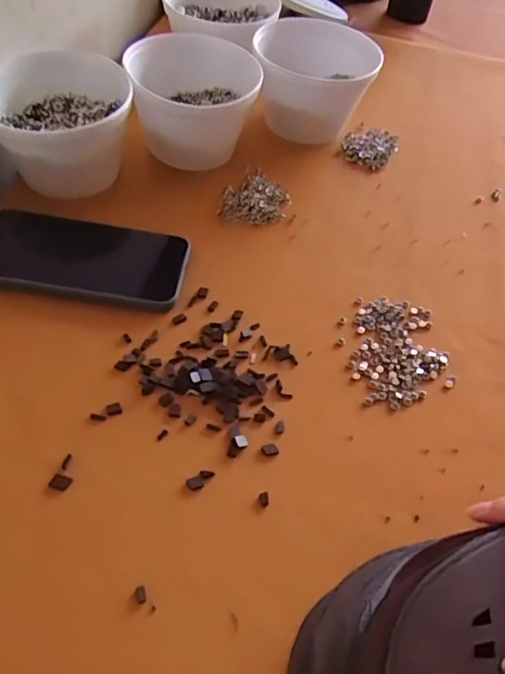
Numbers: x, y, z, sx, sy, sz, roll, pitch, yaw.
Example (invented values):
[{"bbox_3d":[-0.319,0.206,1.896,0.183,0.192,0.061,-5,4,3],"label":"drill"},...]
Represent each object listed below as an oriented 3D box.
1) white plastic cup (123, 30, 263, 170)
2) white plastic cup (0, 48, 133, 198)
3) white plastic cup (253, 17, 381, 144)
[{"bbox_3d":[-0.060,-0.223,0.515,0.121,0.084,0.123,3,53,-4],"label":"white plastic cup"},{"bbox_3d":[-0.170,-0.186,0.472,0.121,0.079,0.117,3,53,-4],"label":"white plastic cup"},{"bbox_3d":[0.066,-0.272,0.564,0.121,0.081,0.126,13,53,4],"label":"white plastic cup"}]

